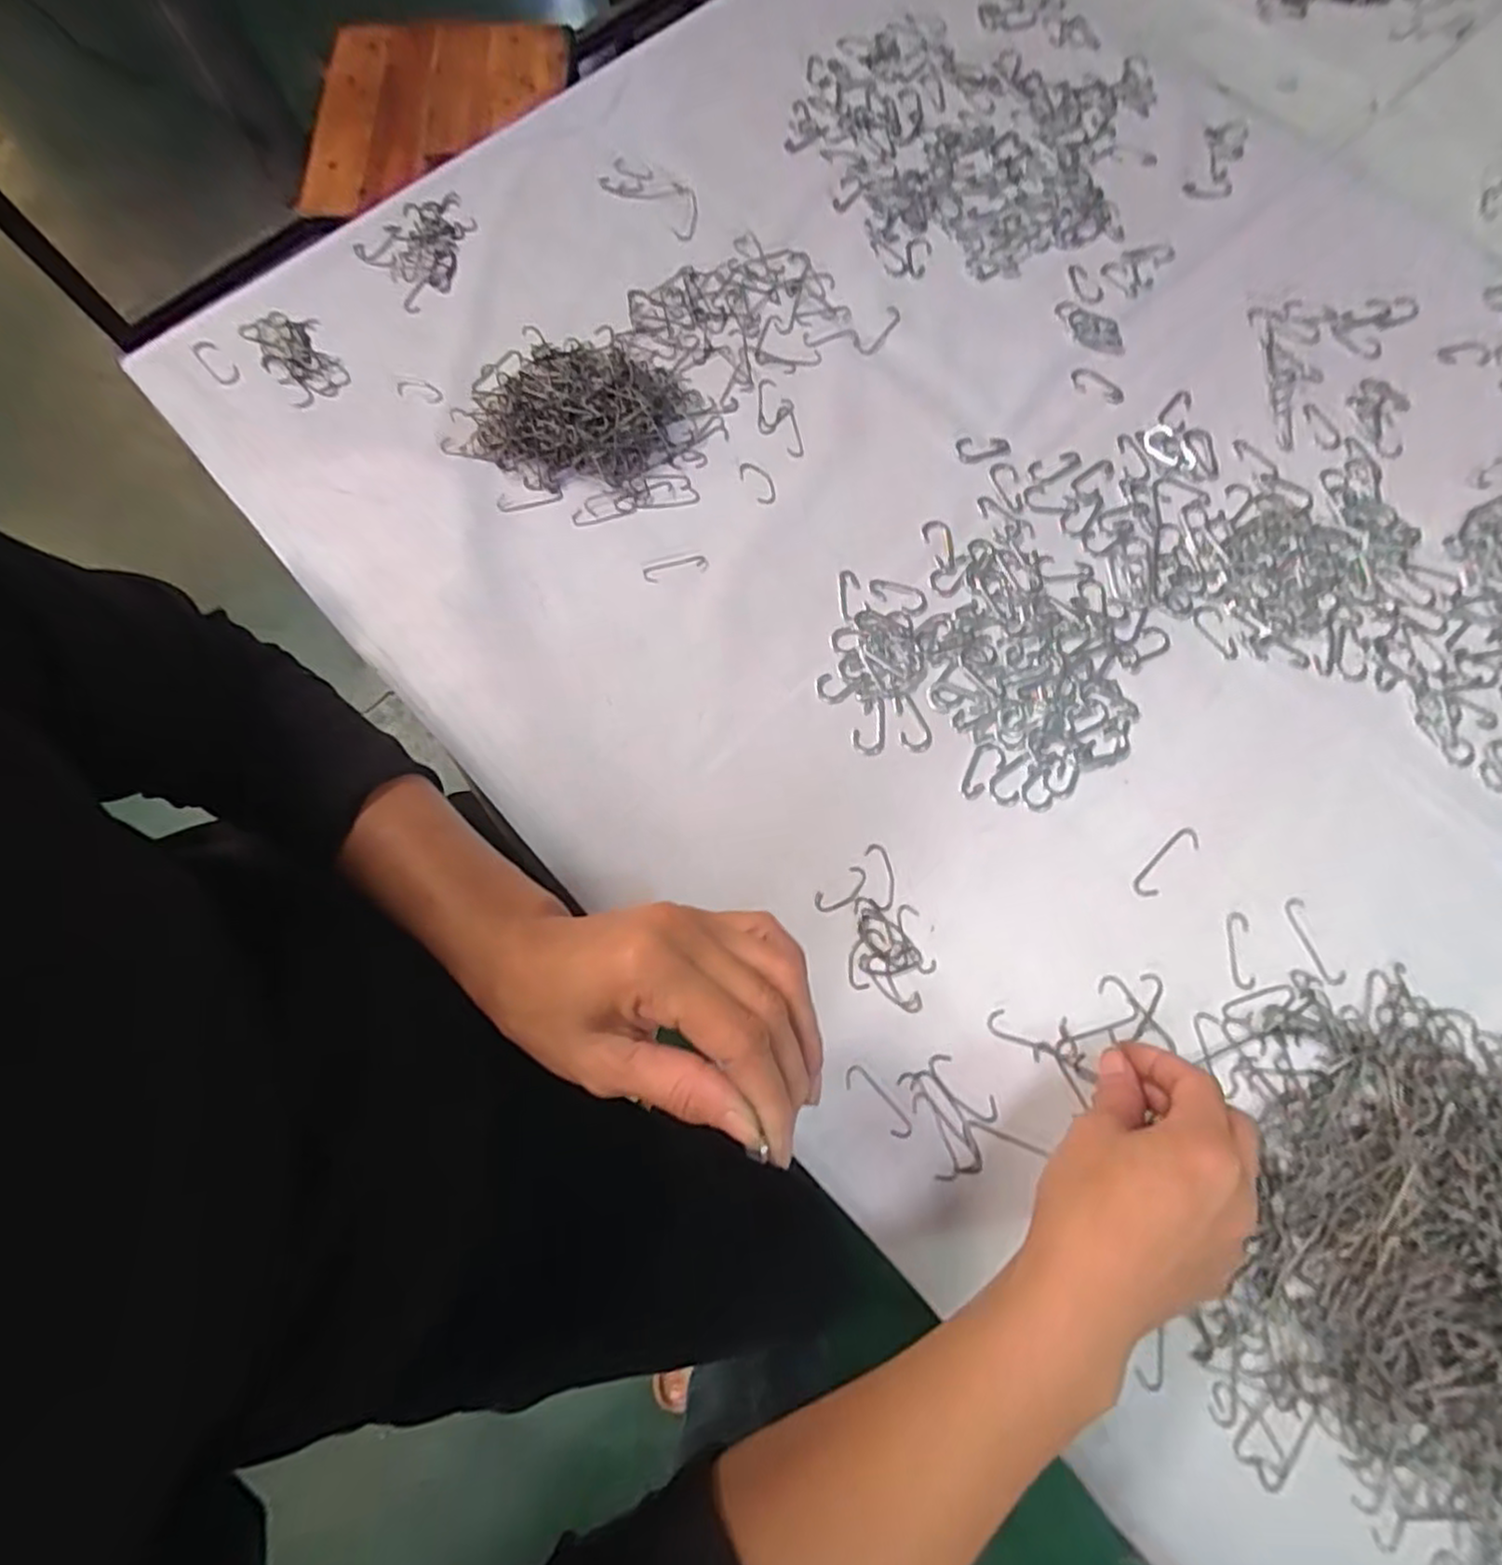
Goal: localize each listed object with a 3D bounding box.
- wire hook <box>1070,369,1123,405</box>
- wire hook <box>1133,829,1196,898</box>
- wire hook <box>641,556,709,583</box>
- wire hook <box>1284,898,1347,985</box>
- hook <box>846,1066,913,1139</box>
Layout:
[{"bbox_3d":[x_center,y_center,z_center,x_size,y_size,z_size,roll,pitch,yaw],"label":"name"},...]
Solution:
[{"bbox_3d":[0.234,-0.268,0.472,0.037,0.004,0.023,21,76,6],"label":"wire hook"},{"bbox_3d":[0.231,0.045,0.385,0.048,0.004,0.013,-43,78,-10],"label":"wire hook"},{"bbox_3d":[-0.048,-0.135,0.440,0.042,0.004,0.012,-13,75,-3],"label":"wire hook"},{"bbox_3d":[0.302,0.085,0.374,0.013,0.004,0.046,-19,75,-5],"label":"wire hook"},{"bbox_3d":[0.064,0.160,0.348,0.012,0.004,0.041,-43,78,-10],"label":"hook"}]

